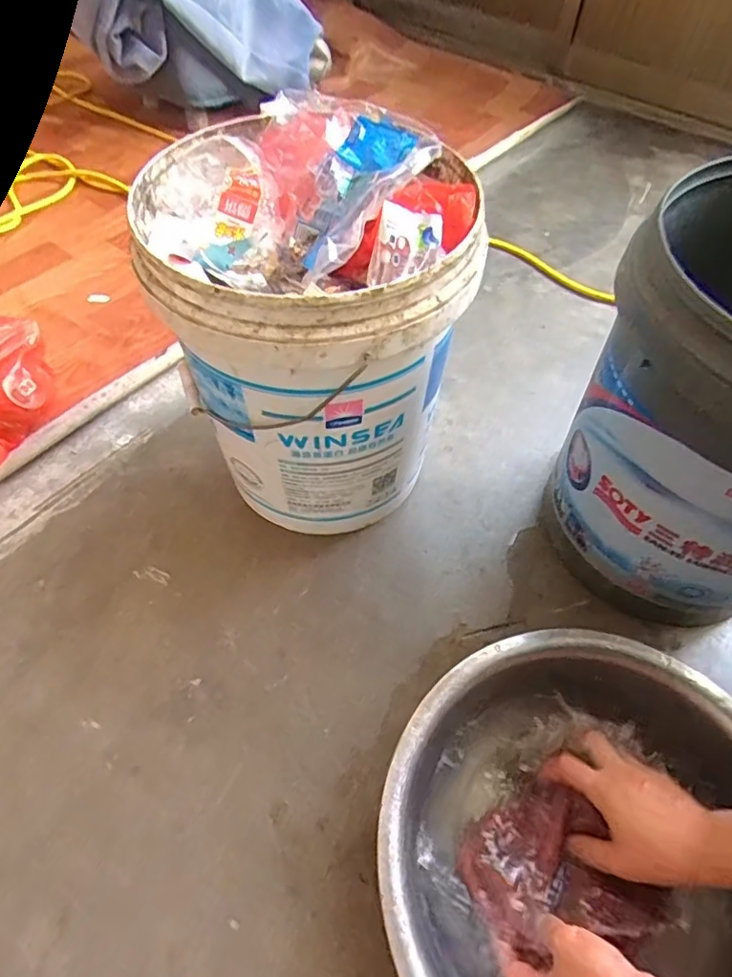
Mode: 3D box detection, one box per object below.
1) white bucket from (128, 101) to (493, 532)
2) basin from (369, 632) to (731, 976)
[{"bbox_3d":[-0.047,-0.147,0.574,0.270,0.343,0.260,1,56,-1],"label":"white bucket"},{"bbox_3d":[0.180,0.301,0.456,0.335,0.111,0.324,1,56,-1],"label":"basin"}]

